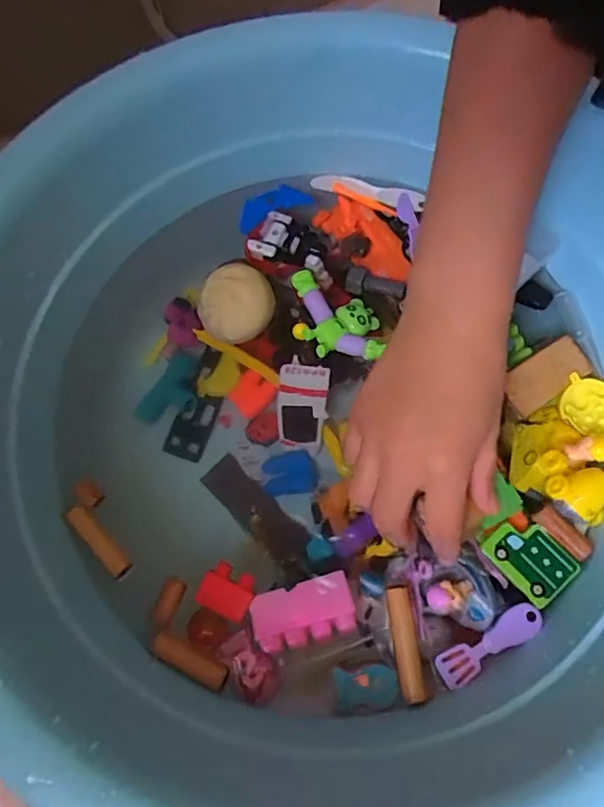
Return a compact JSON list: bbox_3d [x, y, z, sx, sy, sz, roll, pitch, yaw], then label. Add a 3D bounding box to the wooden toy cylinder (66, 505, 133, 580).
[{"bbox_3d":[-0.126,0.085,0.335,0.012,0.010,0.052,-42,76,-11],"label":"wooden toy cylinder"}]

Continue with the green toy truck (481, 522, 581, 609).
[{"bbox_3d":[0.137,0.092,0.326,0.036,0.007,0.046,-40,75,-10],"label":"green toy truck"}]

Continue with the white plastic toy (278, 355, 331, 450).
[{"bbox_3d":[0.001,0.001,0.391,0.035,0.013,0.065,2,106,2],"label":"white plastic toy"}]

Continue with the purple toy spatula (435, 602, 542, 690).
[{"bbox_3d":[0.108,0.138,0.312,0.067,0.005,0.019,-28,74,-7],"label":"purple toy spatula"}]

